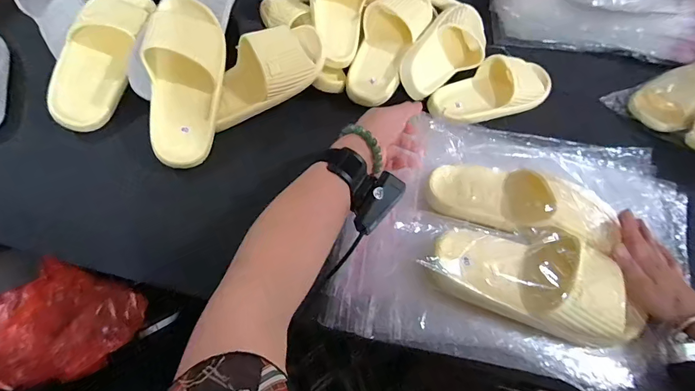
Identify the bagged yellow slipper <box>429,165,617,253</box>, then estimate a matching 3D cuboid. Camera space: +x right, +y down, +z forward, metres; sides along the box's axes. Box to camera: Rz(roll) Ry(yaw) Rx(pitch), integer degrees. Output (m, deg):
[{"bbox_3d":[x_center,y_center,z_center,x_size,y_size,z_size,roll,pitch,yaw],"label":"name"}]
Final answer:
[{"bbox_3d":[0.232,0.009,0.487,0.244,0.062,0.100,12,57,12],"label":"bagged yellow slipper"}]

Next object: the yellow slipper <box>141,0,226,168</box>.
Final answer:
[{"bbox_3d":[-0.239,-0.174,0.543,0.095,0.060,0.253,1,87,-2],"label":"yellow slipper"}]

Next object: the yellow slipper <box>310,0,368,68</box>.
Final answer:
[{"bbox_3d":[-0.013,-0.340,0.659,0.104,0.071,0.240,5,80,0],"label":"yellow slipper"}]

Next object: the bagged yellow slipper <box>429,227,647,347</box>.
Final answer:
[{"bbox_3d":[0.225,0.090,0.427,0.238,0.069,0.111,16,58,11],"label":"bagged yellow slipper"}]

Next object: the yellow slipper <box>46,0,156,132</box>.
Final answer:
[{"bbox_3d":[-0.387,-0.227,0.584,0.085,0.068,0.256,15,79,6],"label":"yellow slipper"}]

